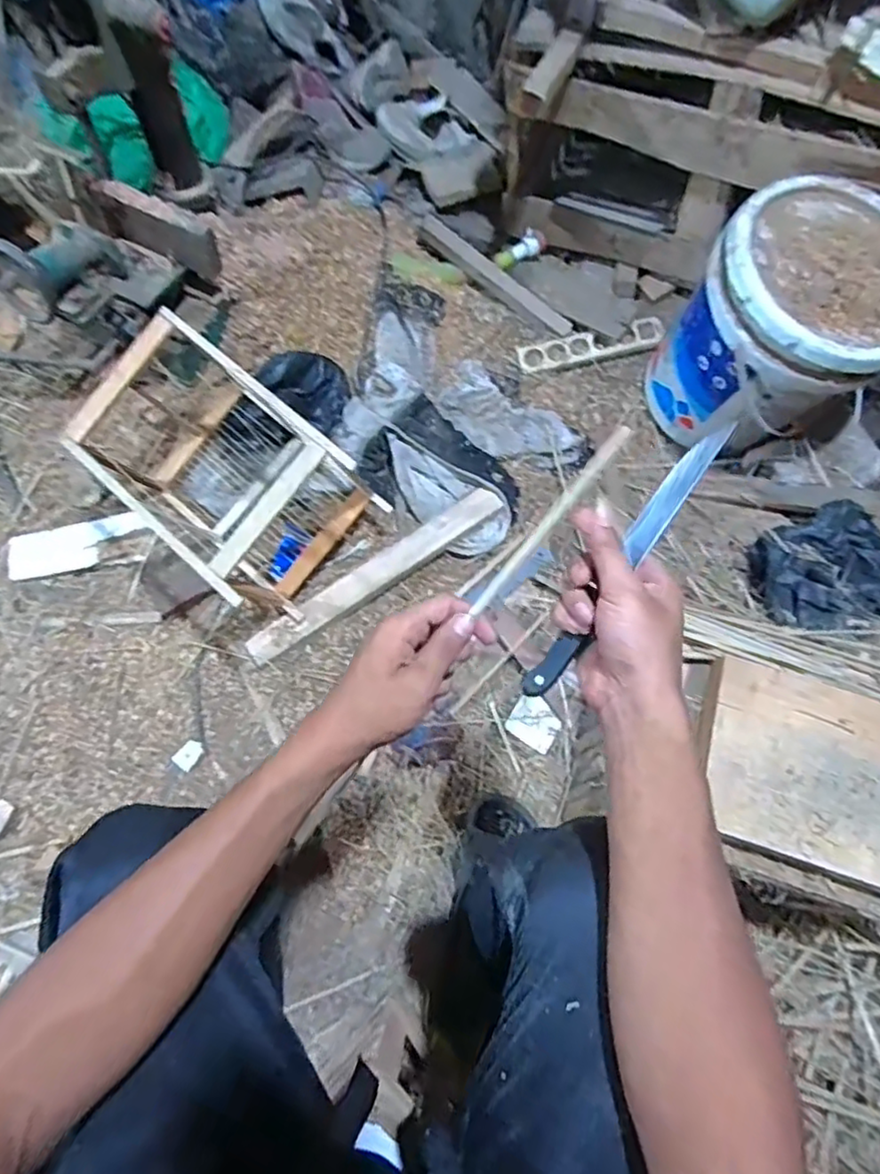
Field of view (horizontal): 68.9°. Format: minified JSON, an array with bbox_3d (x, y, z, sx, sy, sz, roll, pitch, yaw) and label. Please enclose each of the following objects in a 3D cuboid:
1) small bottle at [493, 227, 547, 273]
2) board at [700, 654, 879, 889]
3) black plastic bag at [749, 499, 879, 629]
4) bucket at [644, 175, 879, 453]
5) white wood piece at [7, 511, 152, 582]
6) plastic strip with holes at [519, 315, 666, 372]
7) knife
[{"bbox_3d":[0.157,-0.674,1.282,0.110,0.039,0.044,-29,70,8],"label":"small bottle"},{"bbox_3d":[0.424,0.201,0.677,0.281,0.030,0.191,16,69,6],"label":"board"},{"bbox_3d":[0.629,-0.032,1.044,0.224,0.074,0.186,-12,67,-7],"label":"black plastic bag"},{"bbox_3d":[0.537,-0.389,1.022,0.305,0.339,0.280,1,66,-2],"label":"bucket"},{"bbox_3d":[-0.587,-0.067,1.037,0.217,0.012,0.077,-11,67,-7],"label":"white wood piece"},{"bbox_3d":[0.287,-0.462,1.231,0.270,0.012,0.056,-12,85,4],"label":"plastic strip with holes"},{"bbox_3d":[0.125,-0.018,0.431,0.019,0.012,0.220,35,87,13],"label":"knife"}]

